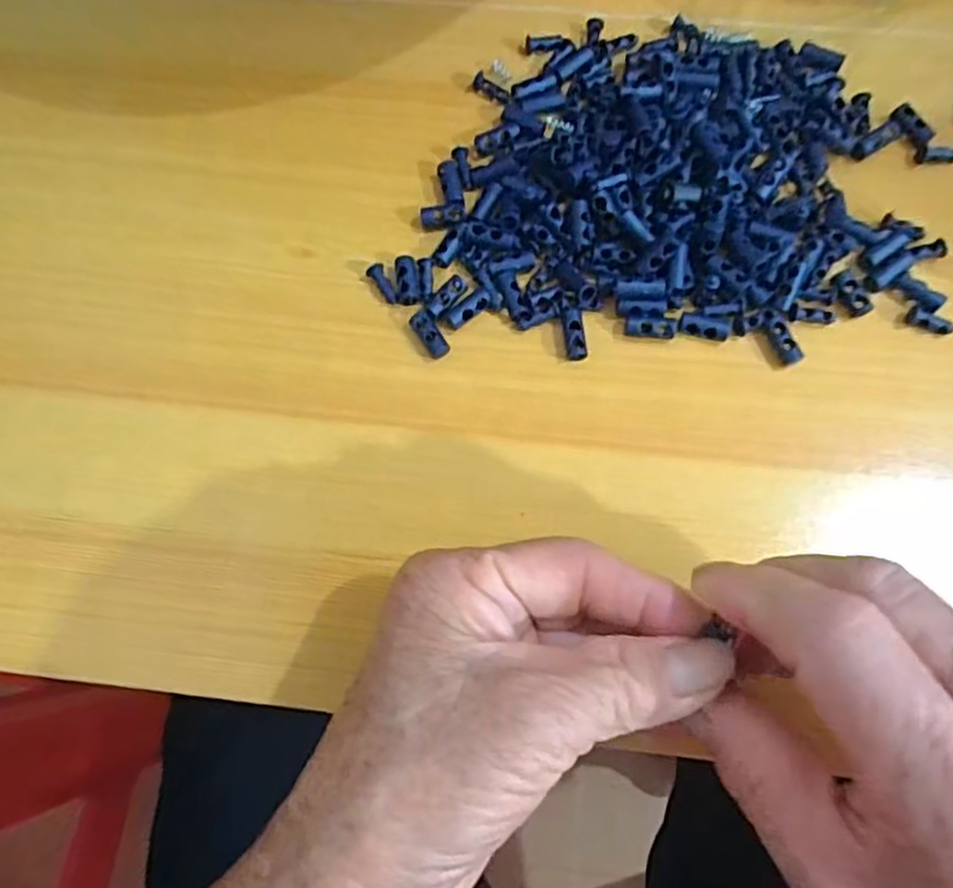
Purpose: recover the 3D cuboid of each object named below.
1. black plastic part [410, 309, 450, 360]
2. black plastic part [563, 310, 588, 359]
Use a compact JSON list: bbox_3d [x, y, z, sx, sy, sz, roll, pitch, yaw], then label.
[{"bbox_3d":[-0.018,-0.042,0.266,0.009,0.005,0.019,-34,77,-8],"label":"black plastic part"},{"bbox_3d":[0.037,-0.041,0.263,0.008,0.006,0.018,-7,75,-1],"label":"black plastic part"}]

